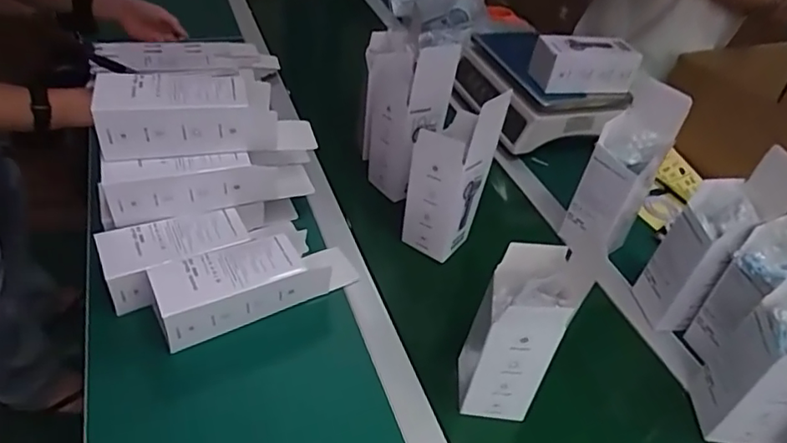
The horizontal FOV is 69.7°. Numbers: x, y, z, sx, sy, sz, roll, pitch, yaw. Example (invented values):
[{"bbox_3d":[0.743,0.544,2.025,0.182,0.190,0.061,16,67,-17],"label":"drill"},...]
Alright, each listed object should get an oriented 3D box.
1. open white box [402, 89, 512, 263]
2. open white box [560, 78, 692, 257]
[{"bbox_3d":[0.073,-0.061,0.741,0.079,0.232,0.075,28,45,21],"label":"open white box"},{"bbox_3d":[0.303,-0.059,0.761,0.088,0.235,0.062,24,44,17],"label":"open white box"}]

